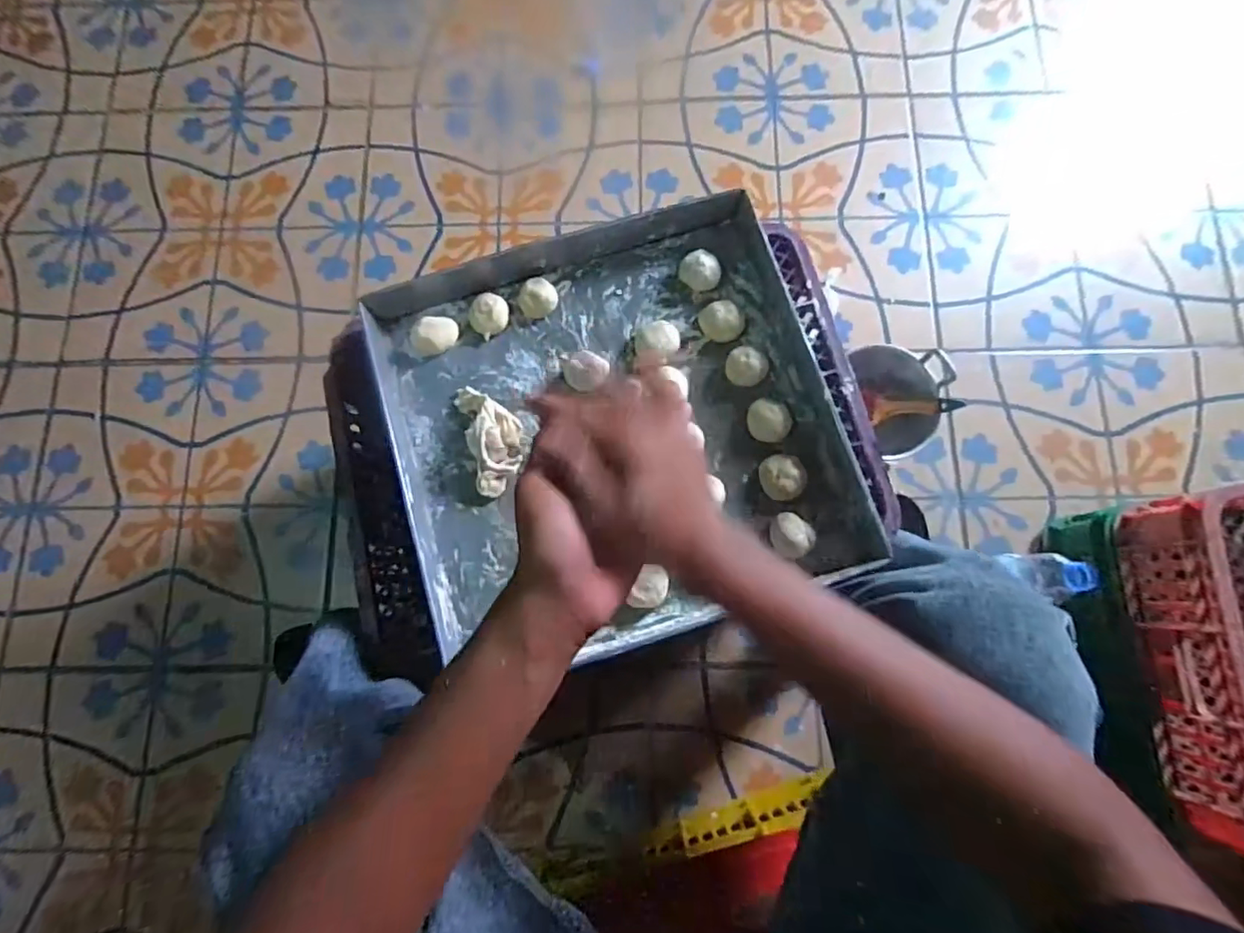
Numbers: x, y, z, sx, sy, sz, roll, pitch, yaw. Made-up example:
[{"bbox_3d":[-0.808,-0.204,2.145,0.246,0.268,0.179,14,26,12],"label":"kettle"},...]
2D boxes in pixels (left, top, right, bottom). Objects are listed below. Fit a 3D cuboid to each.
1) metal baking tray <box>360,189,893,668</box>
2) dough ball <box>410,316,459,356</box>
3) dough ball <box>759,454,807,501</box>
[{"bbox_3d":[-0.004,-0.052,0.645,0.495,0.063,0.462,-19,79,-2],"label":"metal baking tray"},{"bbox_3d":[-0.220,-0.155,0.680,0.047,0.028,0.055,43,83,9],"label":"dough ball"},{"bbox_3d":[0.177,0.011,0.642,0.043,0.028,0.050,-25,79,-3],"label":"dough ball"}]

